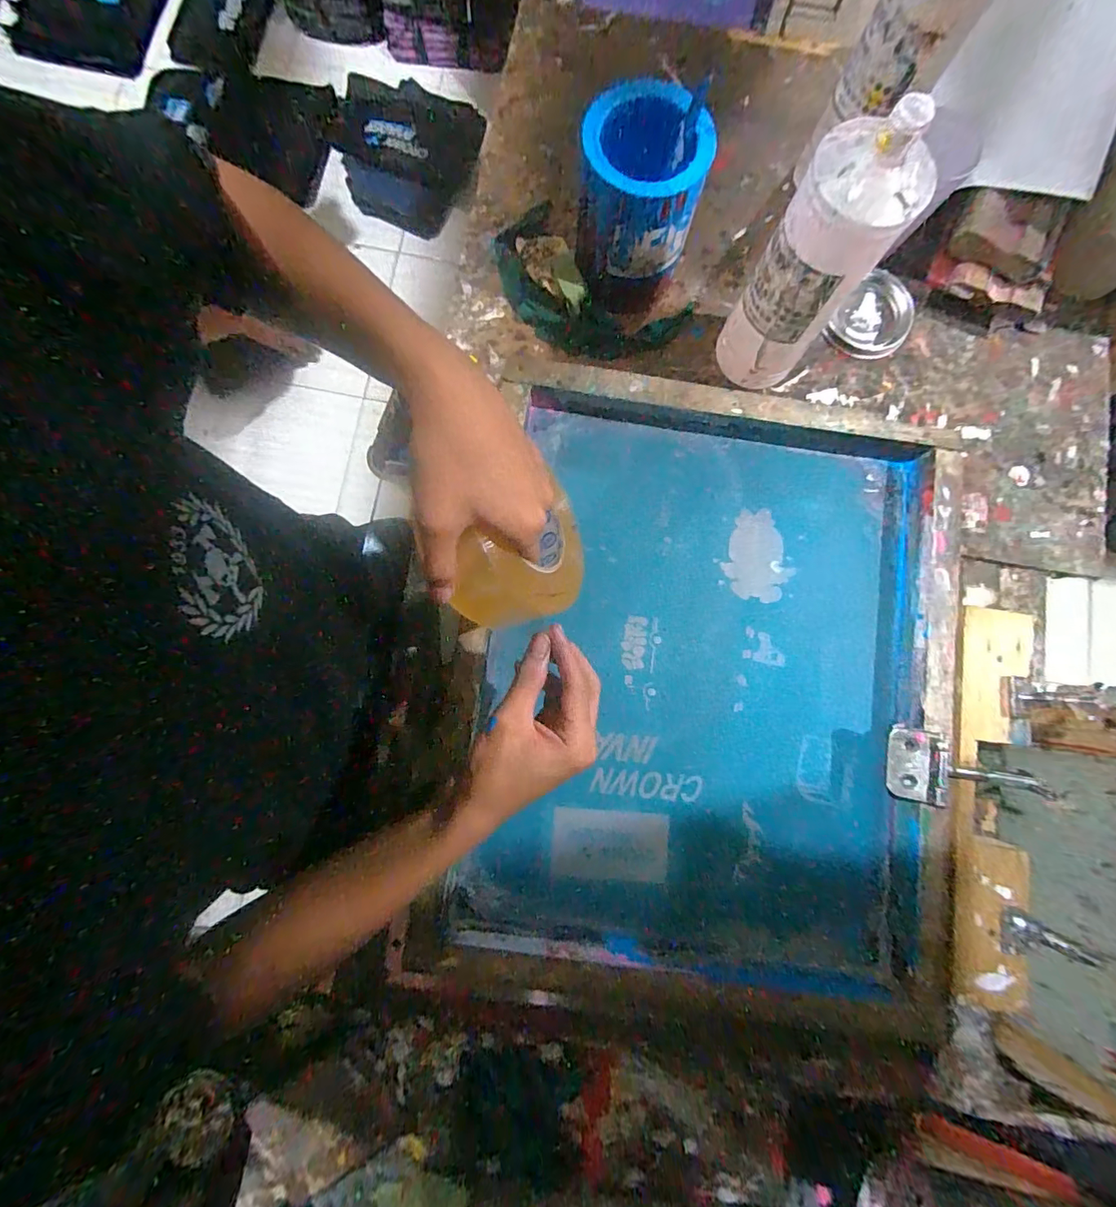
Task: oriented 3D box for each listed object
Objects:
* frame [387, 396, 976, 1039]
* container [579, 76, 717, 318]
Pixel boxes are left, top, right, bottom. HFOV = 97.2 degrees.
[{"bbox_3d":[0.123,0.074,0.463,0.458,0.058,0.535,8,80,0],"label":"frame"},{"bbox_3d":[0.076,-0.367,0.459,0.109,0.136,0.095,0,82,-3],"label":"container"}]

